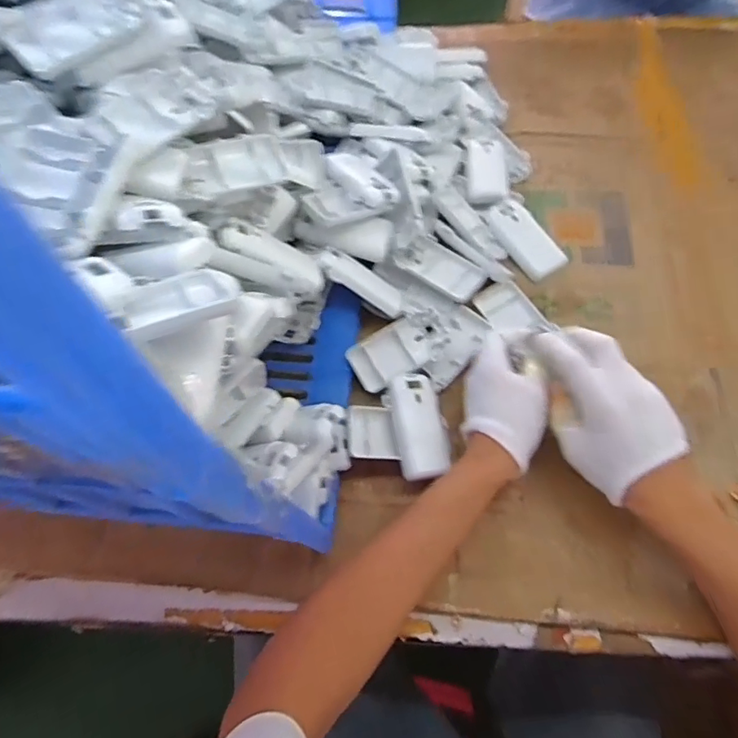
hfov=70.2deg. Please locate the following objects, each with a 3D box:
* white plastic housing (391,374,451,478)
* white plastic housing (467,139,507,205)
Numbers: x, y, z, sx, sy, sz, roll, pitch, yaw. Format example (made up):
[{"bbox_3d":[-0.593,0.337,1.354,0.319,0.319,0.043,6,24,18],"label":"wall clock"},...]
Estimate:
[{"bbox_3d":[0.045,0.049,0.463,0.043,0.017,0.091,-8,64,-2],"label":"white plastic housing"},{"bbox_3d":[0.133,-0.224,0.596,0.041,0.010,0.097,-5,64,18],"label":"white plastic housing"}]

